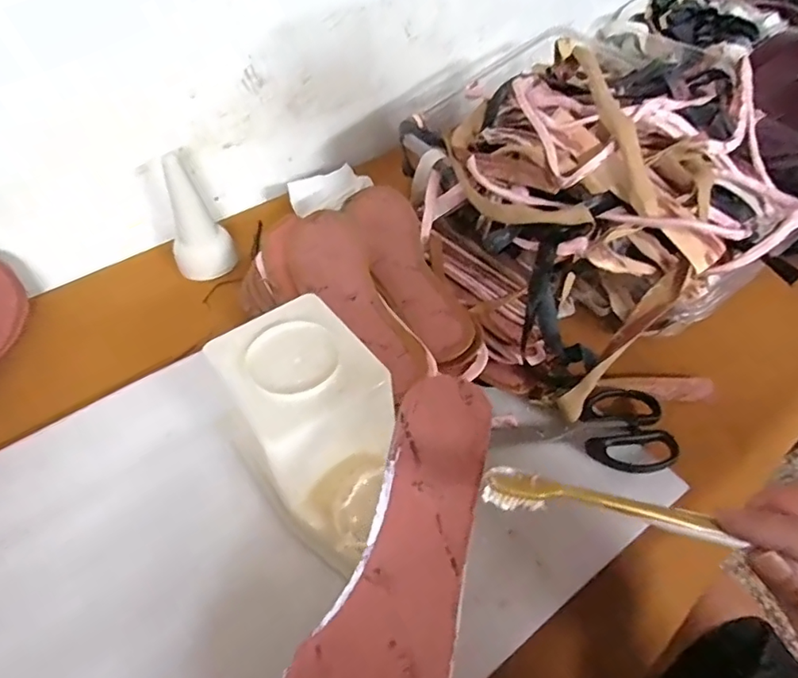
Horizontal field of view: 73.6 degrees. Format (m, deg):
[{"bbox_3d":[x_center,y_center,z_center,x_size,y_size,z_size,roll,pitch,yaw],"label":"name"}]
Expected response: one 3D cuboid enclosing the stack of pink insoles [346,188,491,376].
[{"bbox_3d":[0.010,-0.063,0.519,0.067,0.048,0.252,-18,50,-14],"label":"stack of pink insoles"}]

